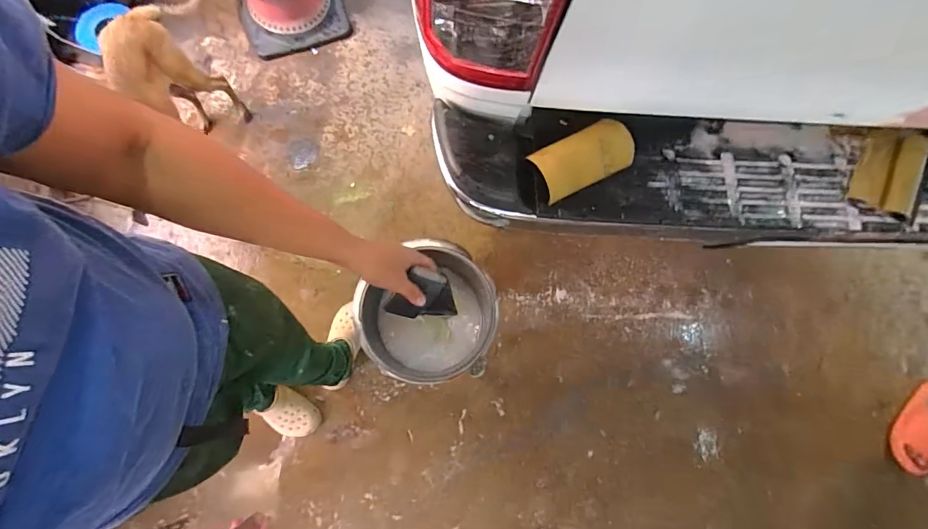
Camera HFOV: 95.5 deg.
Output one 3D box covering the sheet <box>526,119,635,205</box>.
[{"bbox_3d":[0.169,-0.151,0.598,0.135,0.024,0.075,-26,92,5],"label":"sheet"}]

